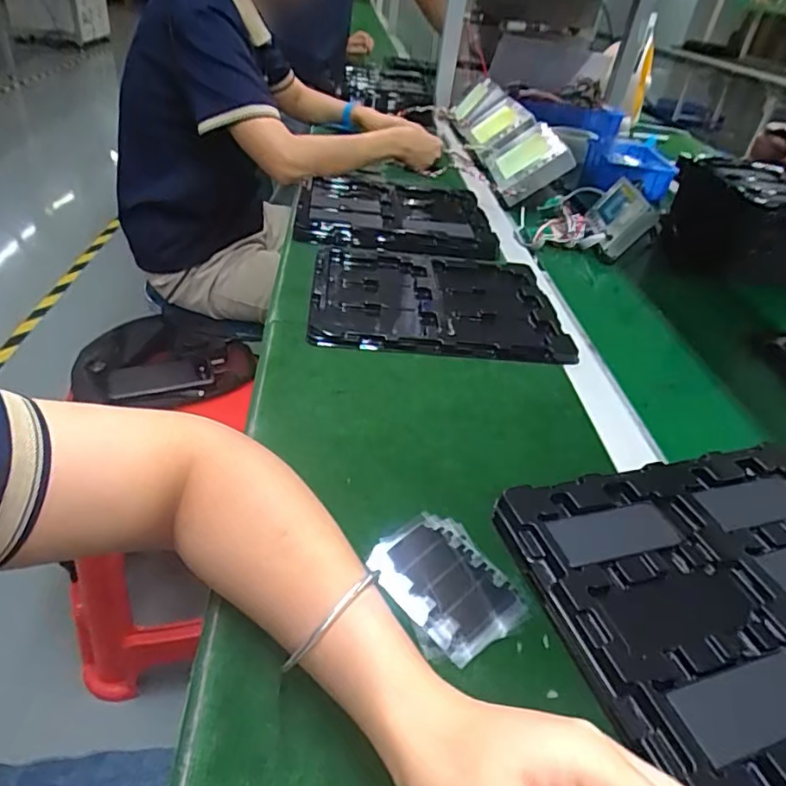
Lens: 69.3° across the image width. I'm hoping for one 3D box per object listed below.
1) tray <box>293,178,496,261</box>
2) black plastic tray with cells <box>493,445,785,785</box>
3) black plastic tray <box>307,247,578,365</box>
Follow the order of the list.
[{"bbox_3d":[0.003,-0.287,0.885,0.284,0.022,0.300,4,37,-4],"label":"tray"},{"bbox_3d":[0.231,0.131,0.365,0.274,0.024,0.217,-7,39,-19],"label":"black plastic tray with cells"},{"bbox_3d":[0.048,-0.115,0.672,0.279,0.013,0.241,3,37,-6],"label":"black plastic tray"}]

